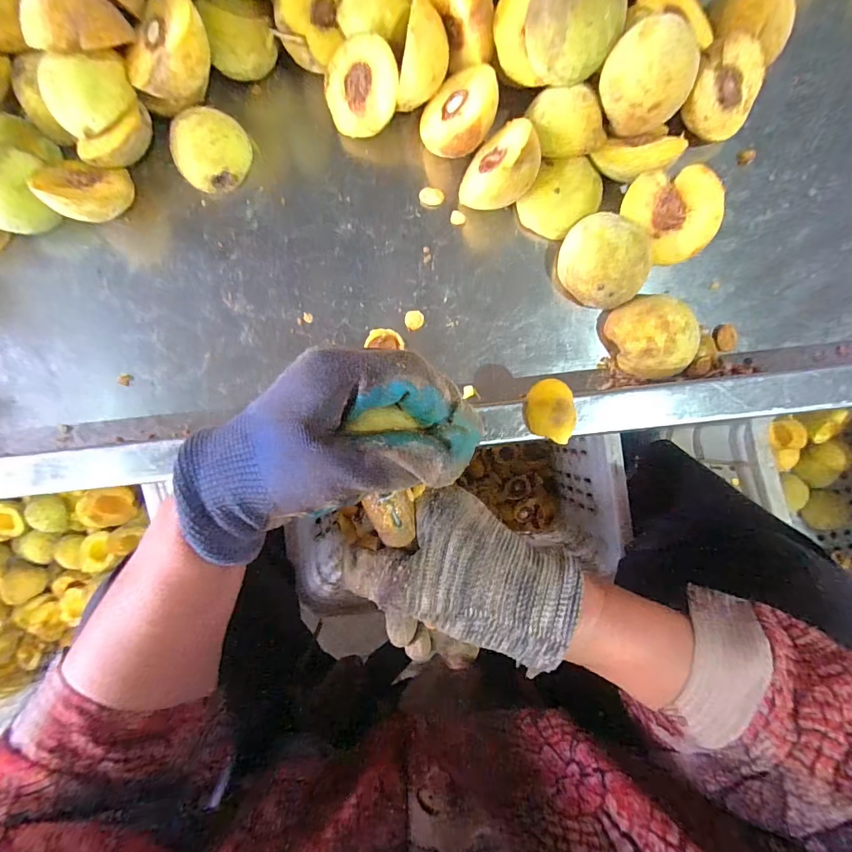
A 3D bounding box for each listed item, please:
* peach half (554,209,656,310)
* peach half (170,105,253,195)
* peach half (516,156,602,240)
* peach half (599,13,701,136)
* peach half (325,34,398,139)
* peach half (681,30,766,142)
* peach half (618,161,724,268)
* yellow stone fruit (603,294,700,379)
[{"bbox_3d":[0.125,-0.116,0.301,0.056,0.041,0.065,-13,88,1],"label":"peach half"},{"bbox_3d":[-0.163,-0.210,0.322,0.053,0.027,0.051,0,88,2],"label":"peach half"},{"bbox_3d":[0.099,-0.165,0.310,0.047,0.027,0.049,0,88,2],"label":"peach half"},{"bbox_3d":[0.141,-0.216,0.267,0.054,0.021,0.056,-27,129,21],"label":"peach half"},{"bbox_3d":[-0.045,-0.249,0.315,0.056,0.020,0.056,8,114,17],"label":"peach half"},{"bbox_3d":[0.206,-0.234,0.303,0.061,0.023,0.056,-46,121,5],"label":"peach half"},{"bbox_3d":[0.171,-0.147,0.303,0.051,0.043,0.062,-34,88,1],"label":"peach half"},{"bbox_3d":[0.160,-0.064,0.302,0.049,0.030,0.059,-25,88,1],"label":"yellow stone fruit"}]

